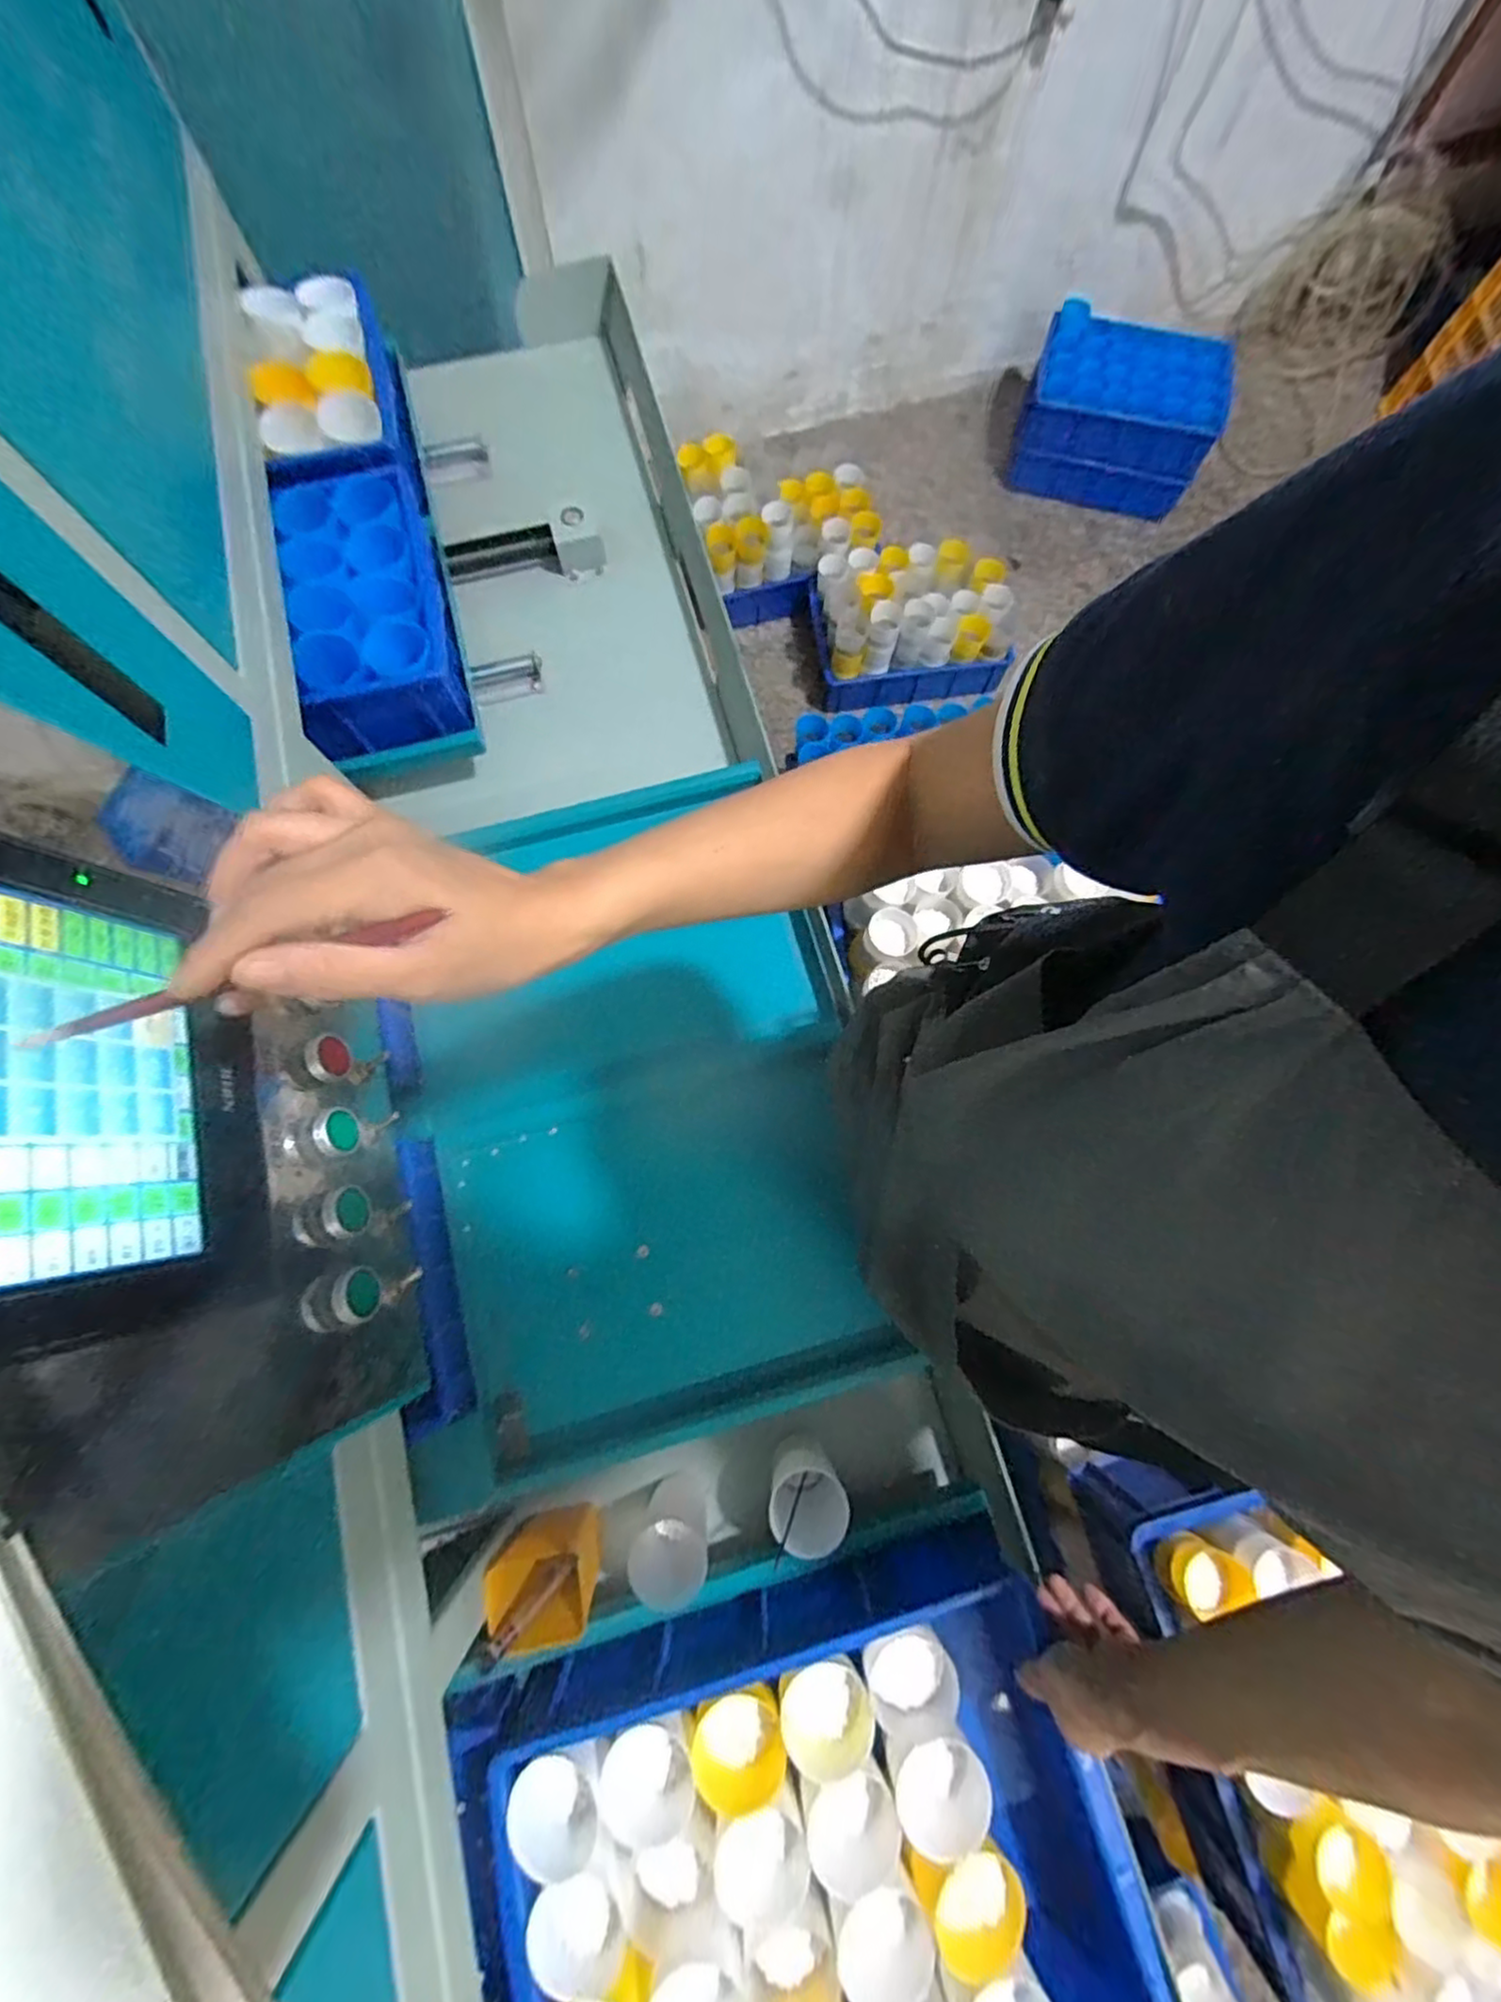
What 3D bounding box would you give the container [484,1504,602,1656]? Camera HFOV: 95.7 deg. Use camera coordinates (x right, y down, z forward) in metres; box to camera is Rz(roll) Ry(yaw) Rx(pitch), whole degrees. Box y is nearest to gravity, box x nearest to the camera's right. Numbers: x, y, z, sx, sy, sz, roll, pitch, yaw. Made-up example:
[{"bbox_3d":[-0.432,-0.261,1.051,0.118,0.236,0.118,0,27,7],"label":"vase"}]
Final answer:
[{"bbox_3d":[-0.167,0.482,0.576,0.082,0.098,0.067,-7,76,-2],"label":"container"}]

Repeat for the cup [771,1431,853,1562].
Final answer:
[{"bbox_3d":[0.045,0.416,0.576,0.064,0.067,0.063,0,76,-1],"label":"cup"}]

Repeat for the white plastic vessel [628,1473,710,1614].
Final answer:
[{"bbox_3d":[-0.067,0.469,0.593,0.055,0.100,0.053,0,76,-1],"label":"white plastic vessel"}]

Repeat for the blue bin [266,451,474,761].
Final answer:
[{"bbox_3d":[-0.394,-0.416,0.712,0.150,0.089,0.310,-13,77,-4],"label":"blue bin"}]

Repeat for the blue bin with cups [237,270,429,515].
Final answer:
[{"bbox_3d":[-0.460,-0.655,0.752,0.136,0.093,0.266,-15,77,-4],"label":"blue bin with cups"}]

